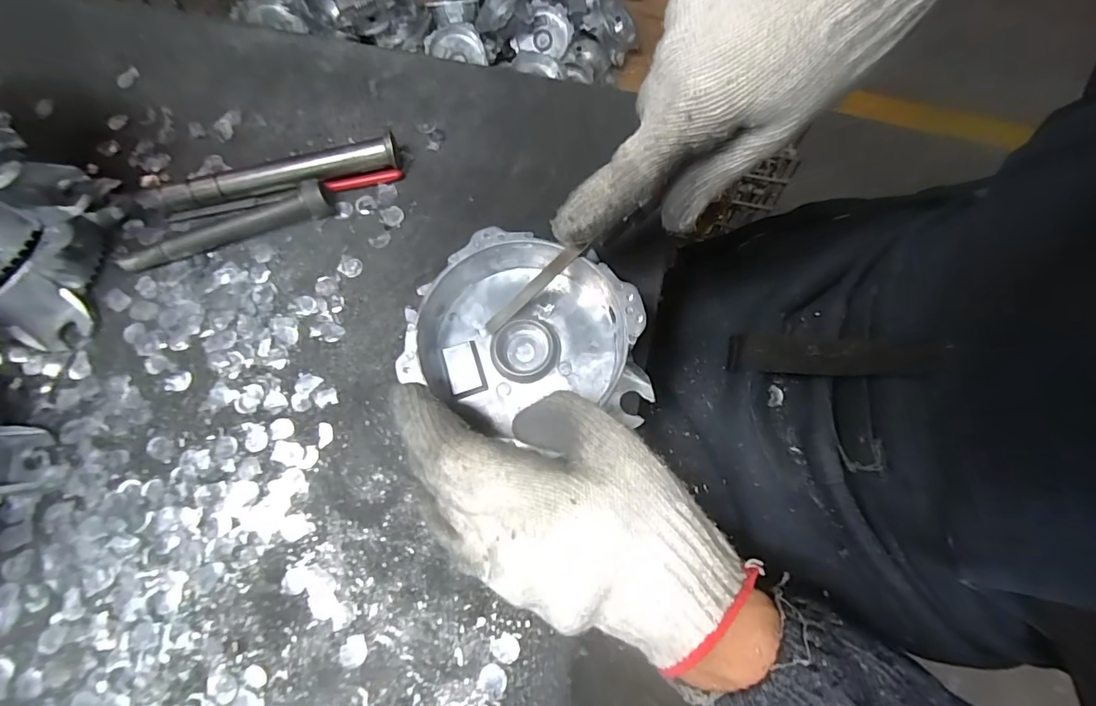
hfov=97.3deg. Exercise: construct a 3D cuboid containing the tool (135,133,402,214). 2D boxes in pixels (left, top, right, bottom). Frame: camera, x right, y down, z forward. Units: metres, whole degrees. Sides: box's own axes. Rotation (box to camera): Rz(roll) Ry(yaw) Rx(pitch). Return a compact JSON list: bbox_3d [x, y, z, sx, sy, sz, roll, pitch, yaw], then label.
[{"bbox_3d":[-0.200,-0.128,0.352,0.181,0.021,0.018,-12,73,-2],"label":"tool"}]

